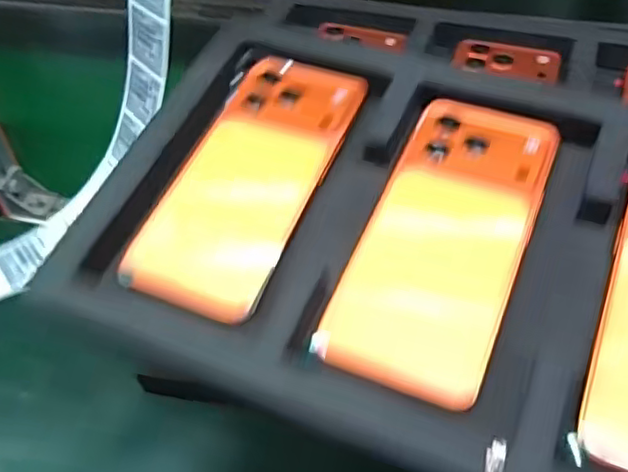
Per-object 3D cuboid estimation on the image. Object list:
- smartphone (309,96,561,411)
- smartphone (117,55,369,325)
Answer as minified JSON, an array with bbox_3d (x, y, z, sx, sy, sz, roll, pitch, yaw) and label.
[{"bbox_3d":[0.065,-0.001,0.312,0.076,0.008,0.164,18,62,18],"label":"smartphone"},{"bbox_3d":[-0.034,-0.033,0.349,0.076,0.011,0.168,18,64,19],"label":"smartphone"}]

